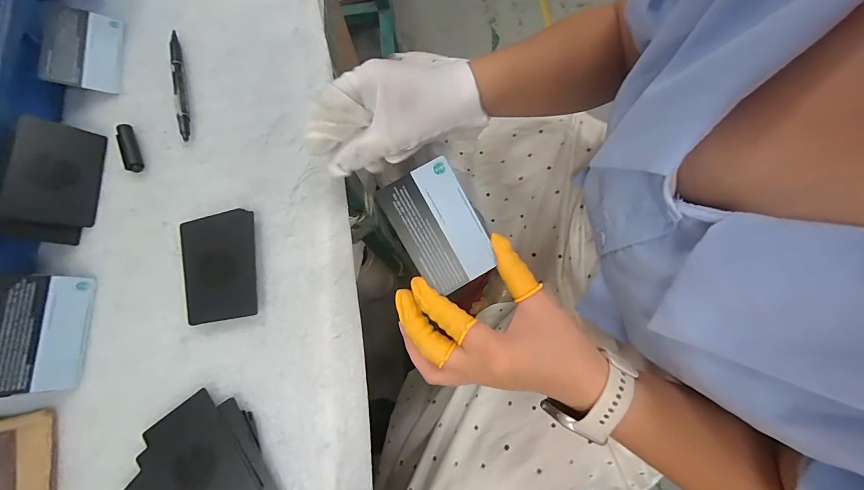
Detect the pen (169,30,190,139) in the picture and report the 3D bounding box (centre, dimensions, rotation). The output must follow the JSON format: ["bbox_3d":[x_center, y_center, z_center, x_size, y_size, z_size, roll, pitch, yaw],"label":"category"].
[{"bbox_3d":[-0.232,-0.150,0.338,0.009,0.010,0.118,-15,76,-2],"label":"pen"}]

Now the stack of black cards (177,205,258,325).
[{"bbox_3d":[-0.172,0.017,0.296,0.058,0.006,0.087,-11,76,-1],"label":"stack of black cards"}]

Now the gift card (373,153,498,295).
[{"bbox_3d":[0.005,-0.012,0.253,0.054,0.004,0.084,-30,97,-3],"label":"gift card"}]

